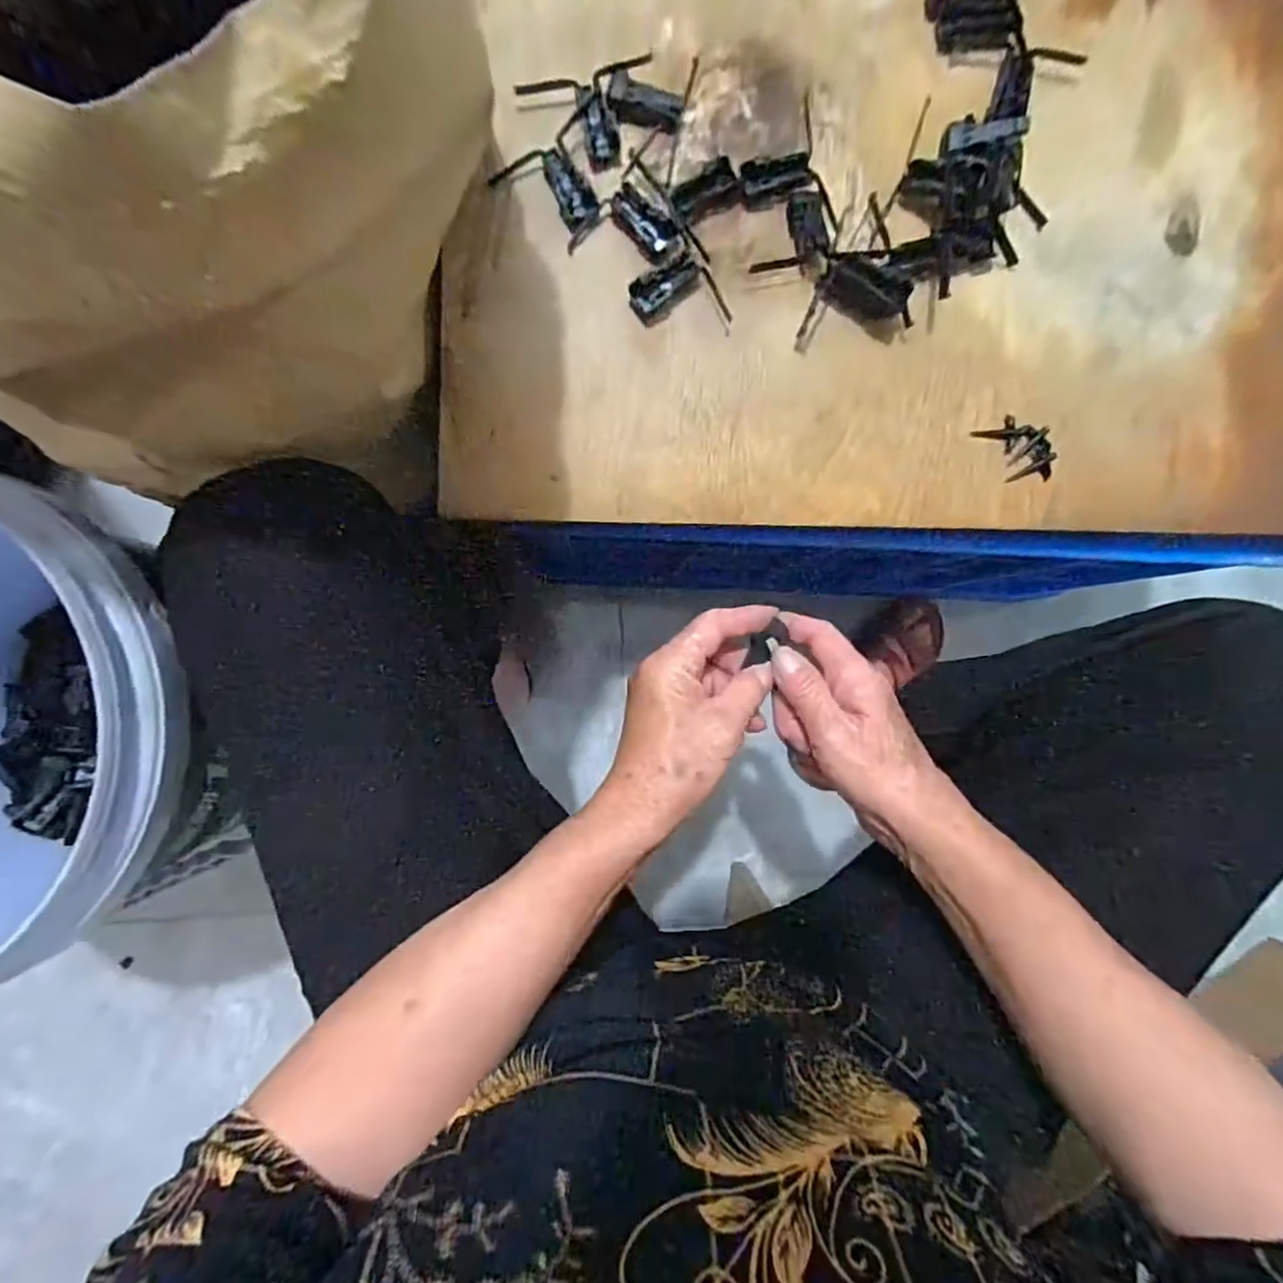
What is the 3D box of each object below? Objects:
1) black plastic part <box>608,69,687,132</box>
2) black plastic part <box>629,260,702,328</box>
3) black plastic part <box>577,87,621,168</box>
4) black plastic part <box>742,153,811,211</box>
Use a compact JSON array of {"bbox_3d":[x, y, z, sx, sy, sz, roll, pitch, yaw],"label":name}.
[{"bbox_3d":[0.002,-0.332,0.399,0.046,0.013,0.026,9,90,-4],"label":"black plastic part"},{"bbox_3d":[0.014,-0.223,0.404,0.049,0.006,0.026,-41,93,-2],"label":"black plastic part"},{"bbox_3d":[-0.025,-0.317,0.397,0.020,0.006,0.042,-12,91,-3],"label":"black plastic part"},{"bbox_3d":[0.086,-0.294,0.412,0.044,0.010,0.028,-9,91,-3],"label":"black plastic part"}]

